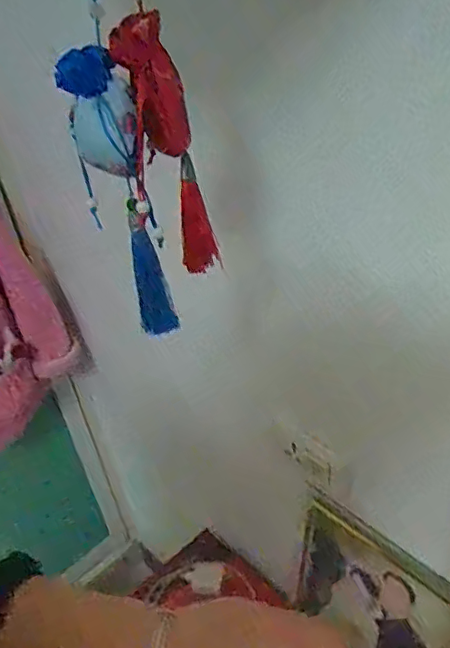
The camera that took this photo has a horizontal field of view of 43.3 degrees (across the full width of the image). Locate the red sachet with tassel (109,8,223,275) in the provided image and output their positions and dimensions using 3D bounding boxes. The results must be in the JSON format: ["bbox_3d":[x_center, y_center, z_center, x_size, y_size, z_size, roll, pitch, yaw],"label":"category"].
[{"bbox_3d":[-0.033,-0.094,0.347,0.040,0.165,0.057,-6,36,2],"label":"red sachet with tassel"}]

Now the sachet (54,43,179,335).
[{"bbox_3d":[-0.061,-0.065,0.356,0.037,0.194,0.044,-15,37,-10],"label":"sachet"}]

